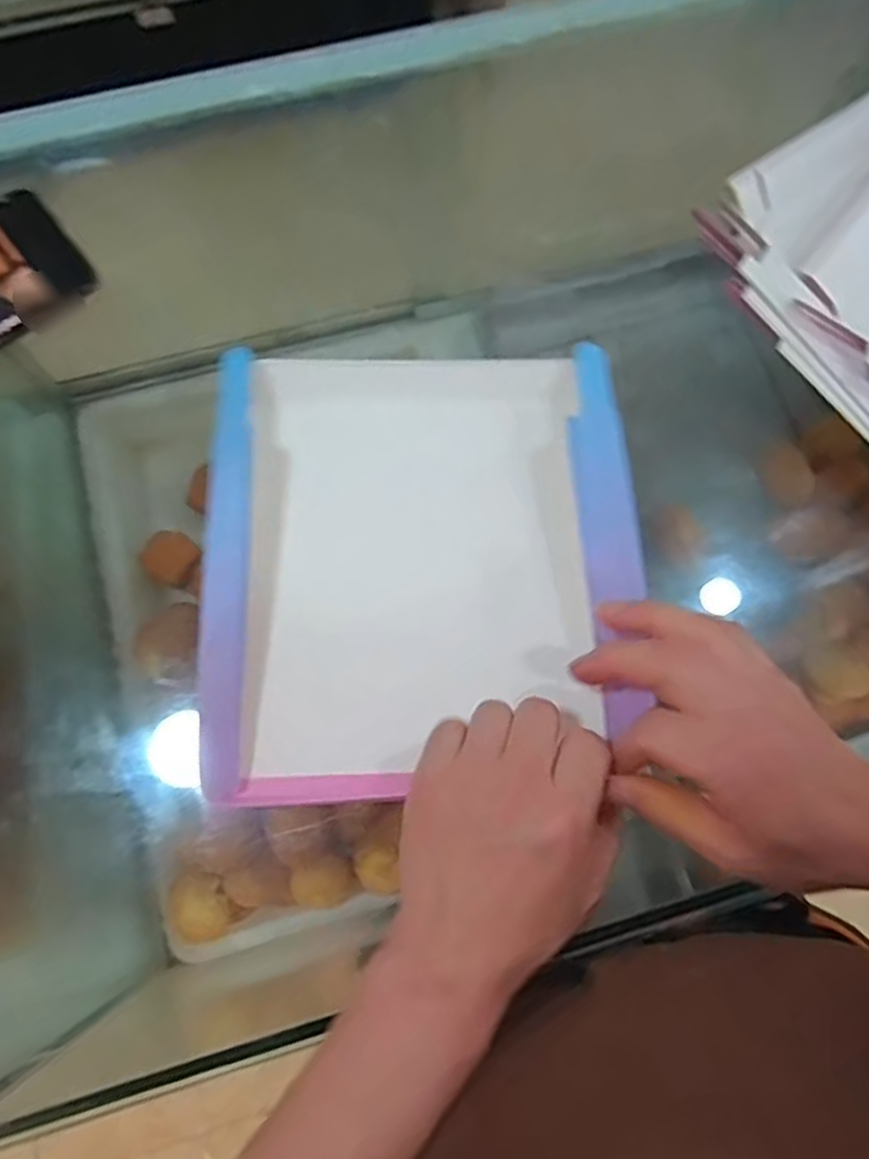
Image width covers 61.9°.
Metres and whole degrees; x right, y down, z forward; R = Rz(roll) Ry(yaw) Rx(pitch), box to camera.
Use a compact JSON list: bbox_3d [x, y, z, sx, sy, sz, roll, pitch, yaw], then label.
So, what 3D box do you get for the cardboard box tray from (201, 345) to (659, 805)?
[{"bbox_3d":[-0.011,-0.020,0.424,0.244,0.052,0.269,-4,76,-3],"label":"cardboard box tray"}]

